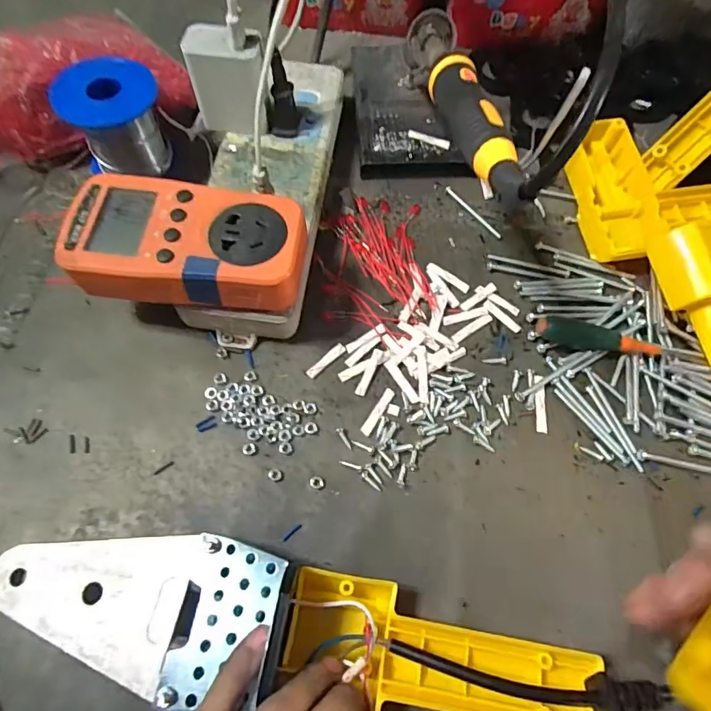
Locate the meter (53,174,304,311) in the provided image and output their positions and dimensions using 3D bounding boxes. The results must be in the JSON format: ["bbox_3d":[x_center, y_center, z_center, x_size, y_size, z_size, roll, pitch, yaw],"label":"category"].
[{"bbox_3d":[-0.092,-0.063,0.267,0.123,0.032,0.066,3,66,-1],"label":"meter"}]

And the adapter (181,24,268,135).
[{"bbox_3d":[-0.082,-0.181,0.313,0.047,0.054,0.031,-2,66,-3],"label":"adapter"}]

